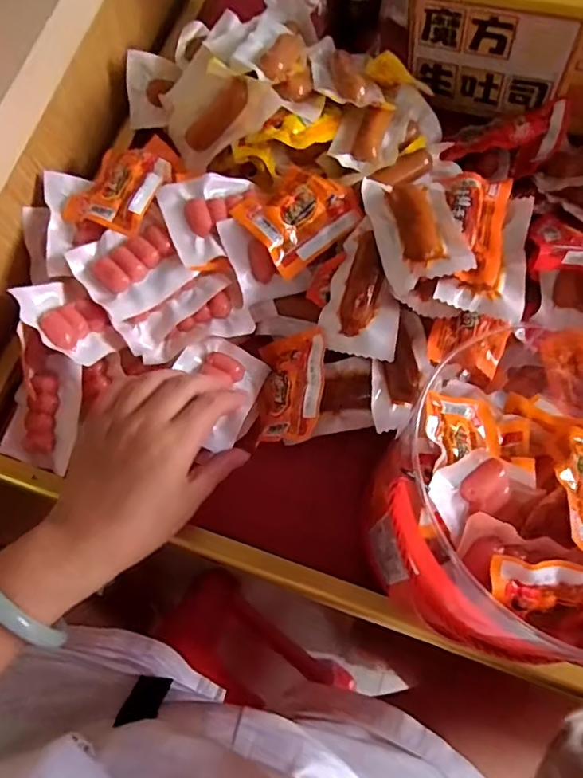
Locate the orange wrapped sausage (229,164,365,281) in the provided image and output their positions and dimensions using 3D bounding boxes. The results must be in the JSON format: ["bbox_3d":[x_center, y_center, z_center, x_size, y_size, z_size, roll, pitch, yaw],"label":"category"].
[{"bbox_3d":[0.007,-0.139,0.418,0.088,0.019,0.068,-40,79,-10],"label":"orange wrapped sausage"}]

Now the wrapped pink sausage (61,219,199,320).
[{"bbox_3d":[-0.120,-0.092,0.407,0.071,0.021,0.068,-38,78,-10],"label":"wrapped pink sausage"}]

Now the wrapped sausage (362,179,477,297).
[{"bbox_3d":[0.092,-0.122,0.390,0.058,0.026,0.096,-9,75,-3],"label":"wrapped sausage"}]

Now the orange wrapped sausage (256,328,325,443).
[{"bbox_3d":[-0.002,-0.001,0.418,0.063,0.018,0.084,-8,66,31],"label":"orange wrapped sausage"}]

